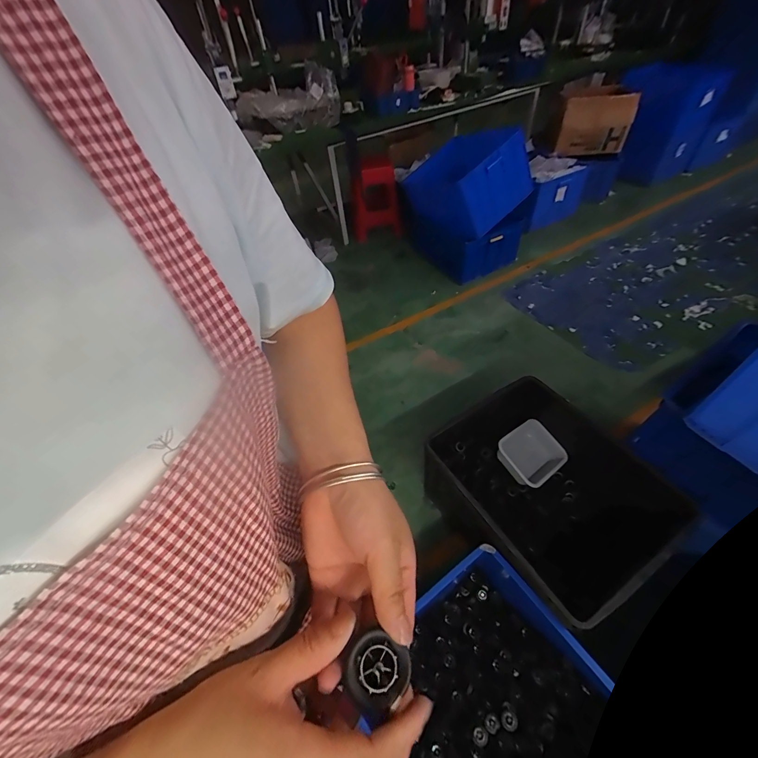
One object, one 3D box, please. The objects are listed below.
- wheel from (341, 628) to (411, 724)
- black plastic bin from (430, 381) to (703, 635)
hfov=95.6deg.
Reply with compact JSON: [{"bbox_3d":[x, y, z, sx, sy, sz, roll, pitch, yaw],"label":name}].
[{"bbox_3d":[-0.004,0.173,0.205,0.037,0.016,0.037,3,59,-6],"label":"wheel"},{"bbox_3d":[0.491,0.349,1.084,0.472,0.302,0.592,-27,51,-18],"label":"black plastic bin"}]

